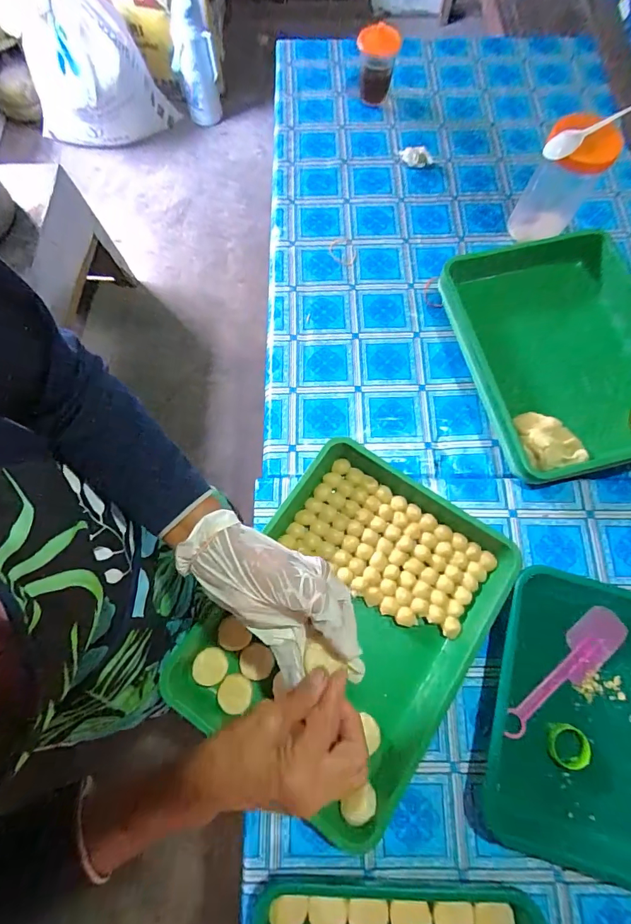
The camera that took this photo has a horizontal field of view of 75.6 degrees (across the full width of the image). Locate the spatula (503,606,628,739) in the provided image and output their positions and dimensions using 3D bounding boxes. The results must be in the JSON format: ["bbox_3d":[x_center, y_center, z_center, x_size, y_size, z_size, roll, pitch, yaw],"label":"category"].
[{"bbox_3d":[0.291,0.249,0.474,0.188,0.008,0.049,-41,77,-11],"label":"spatula"}]

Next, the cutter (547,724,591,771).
[{"bbox_3d":[0.281,0.316,0.451,0.038,0.014,0.041,9,73,3],"label":"cutter"}]

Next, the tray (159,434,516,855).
[{"bbox_3d":[0.037,0.182,0.480,0.289,0.048,0.365,30,75,9],"label":"tray"}]

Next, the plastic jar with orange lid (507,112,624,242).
[{"bbox_3d":[0.383,-0.429,0.642,0.098,0.165,0.084,24,74,7],"label":"plastic jar with orange lid"}]

